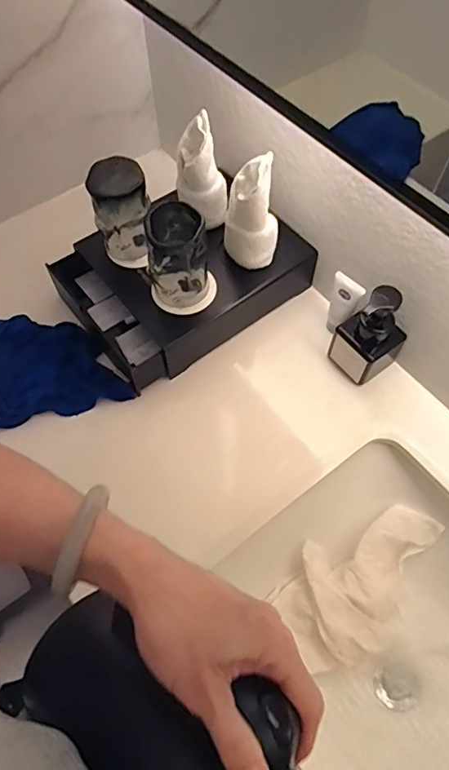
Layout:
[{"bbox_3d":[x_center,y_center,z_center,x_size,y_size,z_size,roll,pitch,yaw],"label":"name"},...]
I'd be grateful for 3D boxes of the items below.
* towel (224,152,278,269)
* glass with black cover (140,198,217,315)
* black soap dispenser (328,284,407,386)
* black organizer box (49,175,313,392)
[{"bbox_3d":[0.034,-0.221,0.615,0.069,0.142,0.066,1,62,1],"label":"towel"},{"bbox_3d":[-0.057,-0.160,0.608,0.088,0.116,0.091,-8,62,-4],"label":"glass with black cover"},{"bbox_3d":[0.185,-0.068,0.614,0.075,0.133,0.067,-31,66,-15],"label":"black soap dispenser"},{"bbox_3d":[-0.059,-0.160,0.701,0.307,0.073,0.226,-35,67,-17],"label":"black organizer box"}]

